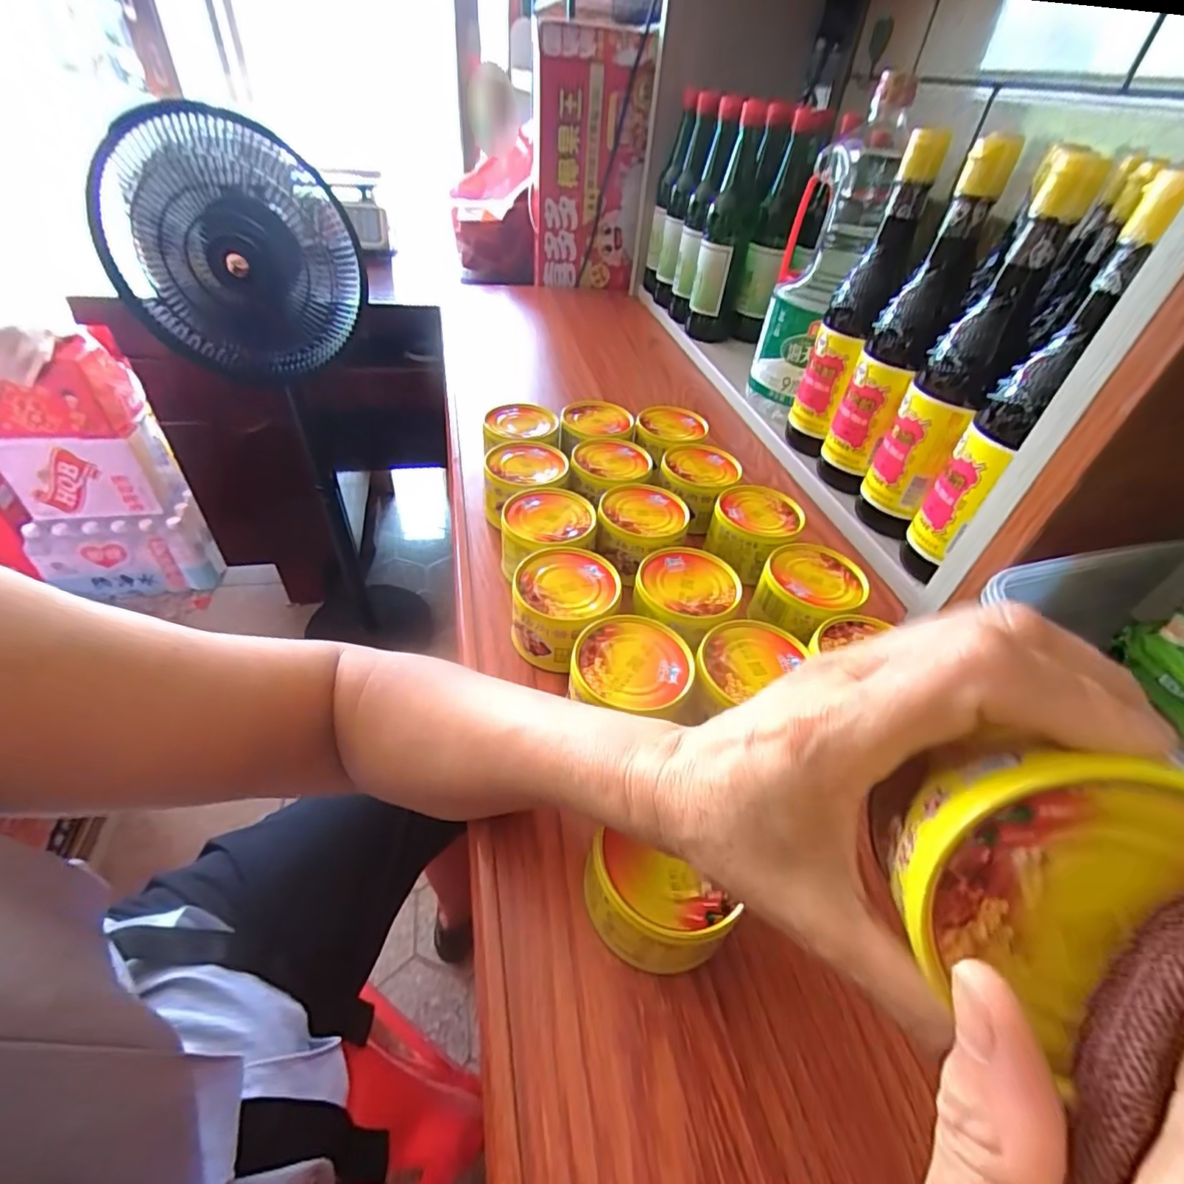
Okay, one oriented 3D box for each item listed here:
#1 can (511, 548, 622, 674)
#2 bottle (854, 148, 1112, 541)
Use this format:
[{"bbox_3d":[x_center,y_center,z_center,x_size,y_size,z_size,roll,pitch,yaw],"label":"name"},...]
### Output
[{"bbox_3d":[-0.019,0.014,0.374,0.065,0.052,0.076,11,43,5],"label":"can"},{"bbox_3d":[0.267,-0.157,0.405,0.052,0.247,0.054,25,46,19],"label":"bottle"}]

